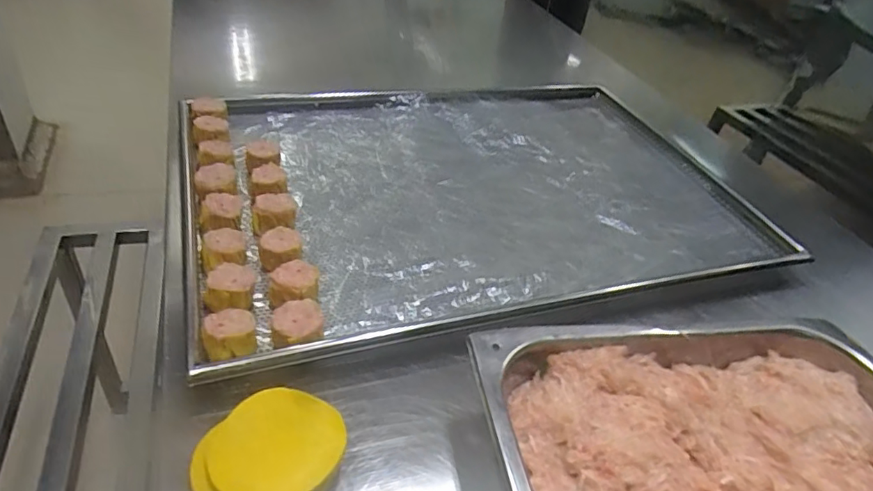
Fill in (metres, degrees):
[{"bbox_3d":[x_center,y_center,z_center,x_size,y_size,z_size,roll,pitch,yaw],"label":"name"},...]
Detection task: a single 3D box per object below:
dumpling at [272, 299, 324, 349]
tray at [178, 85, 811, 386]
[{"bbox_3d":[-0.106,0.067,0.418,0.037,0.028,0.043,-4,41,-18],"label":"dumpling"},{"bbox_3d":[0.054,-0.079,0.639,0.645,0.045,0.439,-9,40,-20],"label":"tray"}]

